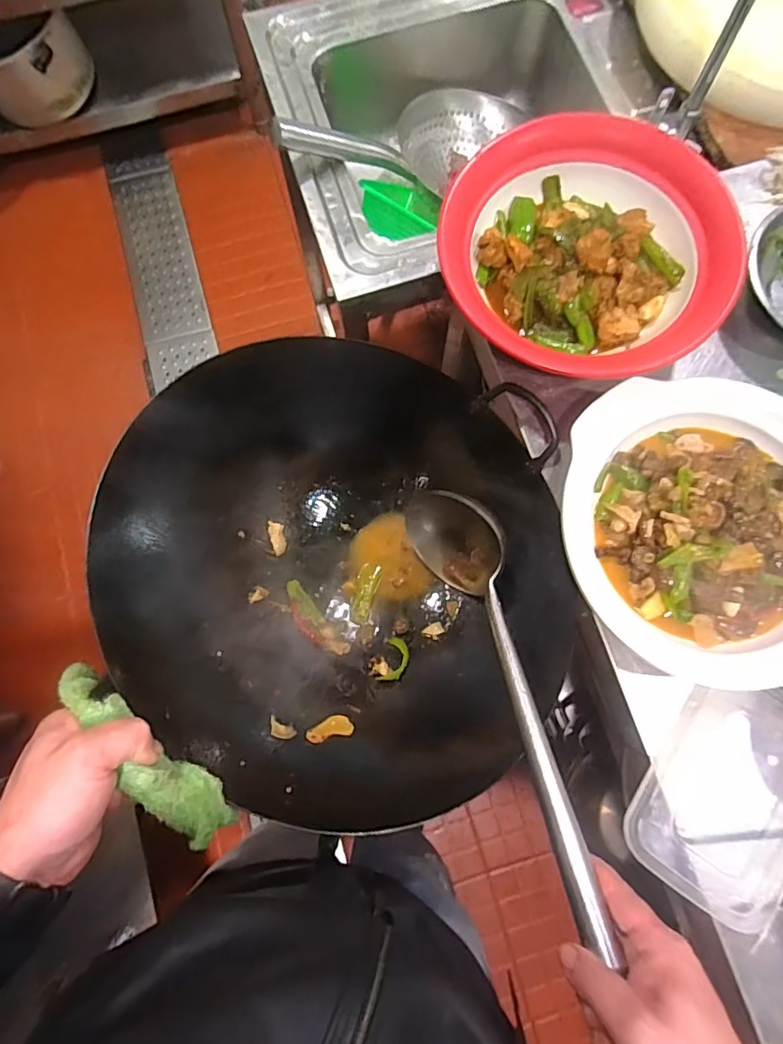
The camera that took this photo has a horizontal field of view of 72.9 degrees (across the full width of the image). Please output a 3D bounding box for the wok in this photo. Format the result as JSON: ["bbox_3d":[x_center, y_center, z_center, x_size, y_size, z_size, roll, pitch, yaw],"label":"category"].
[{"bbox_3d":[-0.023,0.043,0.532,0.458,0.169,0.416,-7,80,-26],"label":"wok"}]

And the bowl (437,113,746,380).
[{"bbox_3d":[0.210,-0.298,0.566,0.294,0.061,0.291,0,77,1],"label":"bowl"}]

